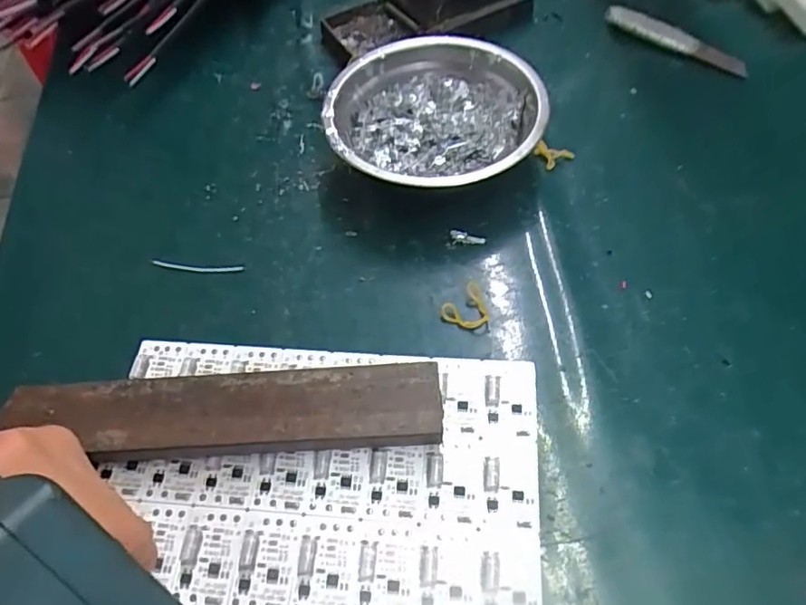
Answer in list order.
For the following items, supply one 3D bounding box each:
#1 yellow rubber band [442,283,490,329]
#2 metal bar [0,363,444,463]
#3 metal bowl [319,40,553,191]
[{"bbox_3d":[0.032,0.002,0.295,0.023,0.008,0.025,-2,58,3],"label":"yellow rubber band"},{"bbox_3d":[-0.081,0.054,0.261,0.195,0.024,0.036,-5,58,2],"label":"metal bar"},{"bbox_3d":[0.018,-0.110,0.340,0.124,0.042,0.124,-2,58,3],"label":"metal bowl"}]

